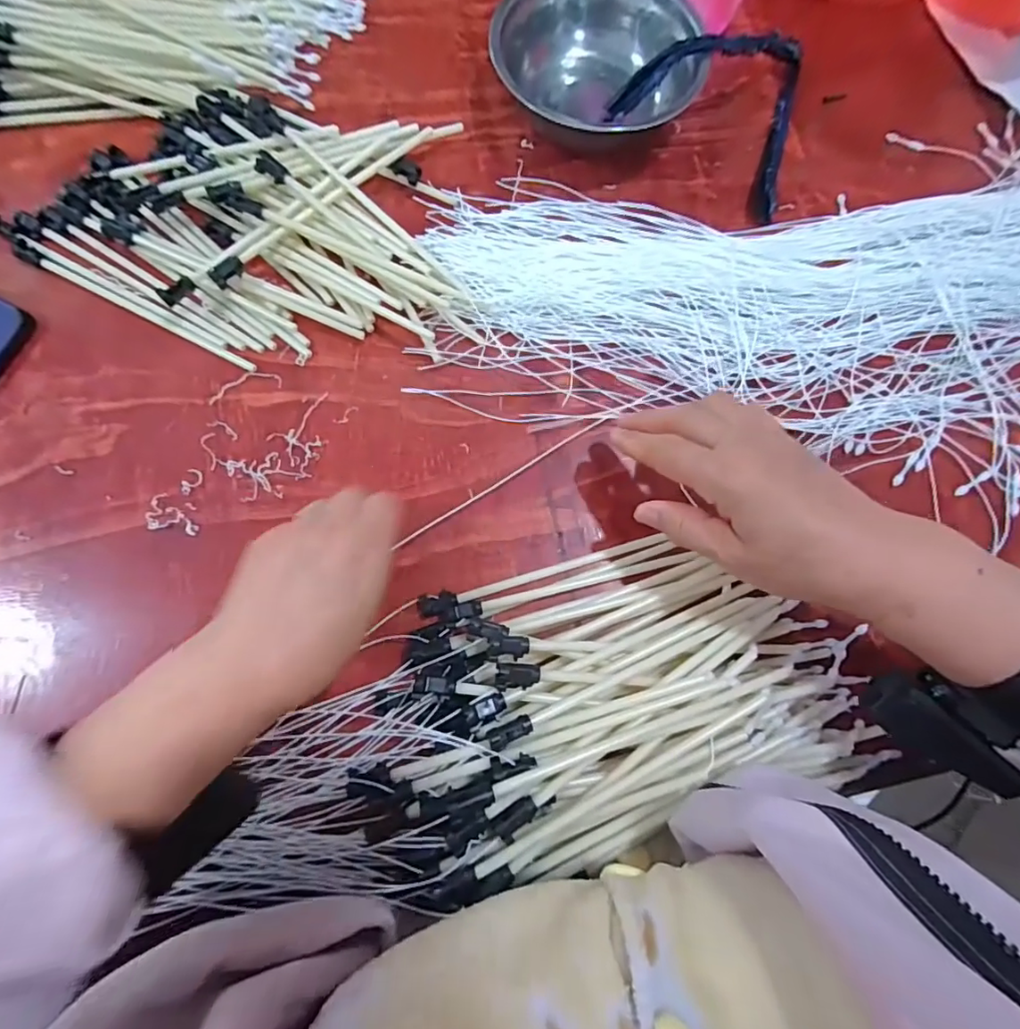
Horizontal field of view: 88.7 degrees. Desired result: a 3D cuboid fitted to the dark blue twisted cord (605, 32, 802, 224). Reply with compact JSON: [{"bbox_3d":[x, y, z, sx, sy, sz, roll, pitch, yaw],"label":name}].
[{"bbox_3d":[0.191,-0.345,0.418,0.157,0.049,0.153,37,78,7],"label":"dark blue twisted cord"}]

